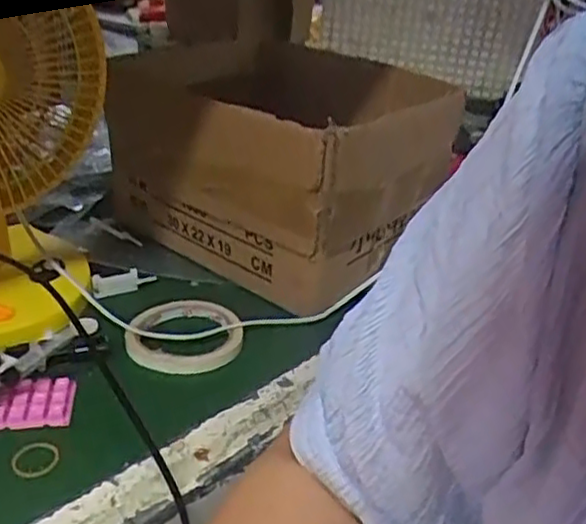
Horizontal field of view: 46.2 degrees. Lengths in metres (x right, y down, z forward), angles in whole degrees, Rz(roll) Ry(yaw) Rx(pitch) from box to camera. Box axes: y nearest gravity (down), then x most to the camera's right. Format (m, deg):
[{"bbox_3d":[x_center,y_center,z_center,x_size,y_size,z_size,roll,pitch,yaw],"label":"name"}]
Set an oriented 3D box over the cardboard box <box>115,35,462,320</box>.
[{"bbox_3d":[-0.020,-0.100,0.706,0.262,0.174,0.198,26,36,33],"label":"cardboard box"}]

